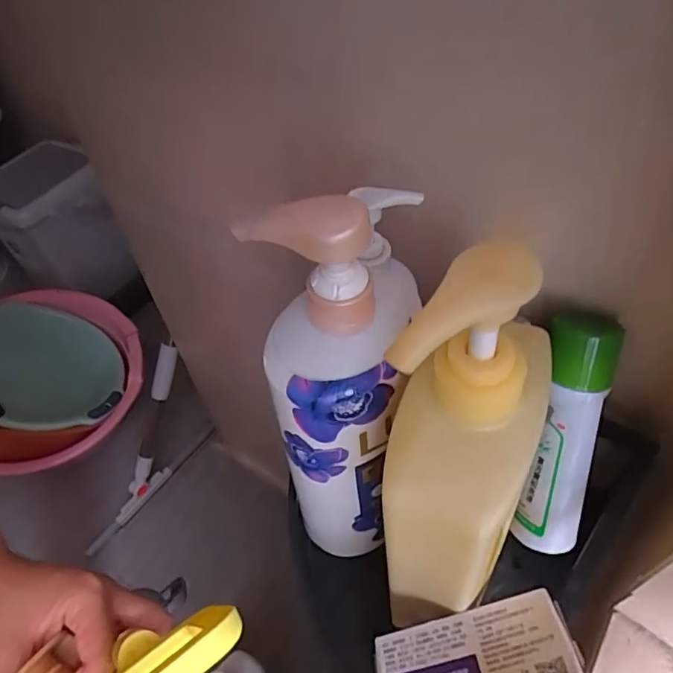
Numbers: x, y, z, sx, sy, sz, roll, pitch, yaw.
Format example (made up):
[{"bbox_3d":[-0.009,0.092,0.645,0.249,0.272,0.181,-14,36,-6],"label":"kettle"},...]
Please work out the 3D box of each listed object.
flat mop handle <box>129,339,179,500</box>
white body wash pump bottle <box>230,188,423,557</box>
[{"bbox_3d":[-0.309,0.145,0.905,0.026,0.299,0.025,28,26,17],"label":"flat mop handle"},{"bbox_3d":[0.001,0.043,0.309,0.076,0.262,0.072,1,50,5],"label":"white body wash pump bottle"}]

